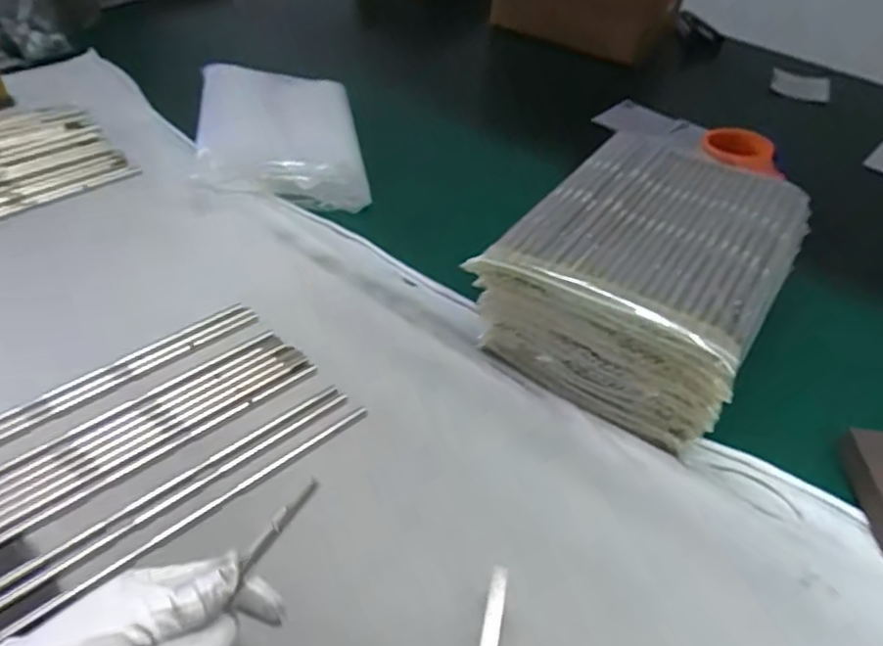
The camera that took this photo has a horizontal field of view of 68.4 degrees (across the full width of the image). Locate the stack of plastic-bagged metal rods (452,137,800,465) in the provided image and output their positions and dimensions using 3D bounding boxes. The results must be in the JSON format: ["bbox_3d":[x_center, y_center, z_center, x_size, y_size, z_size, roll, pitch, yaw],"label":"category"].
[{"bbox_3d":[0.171,-0.040,0.556,0.186,0.123,0.247,27,50,20],"label":"stack of plastic-bagged metal rods"}]

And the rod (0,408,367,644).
[{"bbox_3d":[-0.157,0.125,0.443,0.260,0.012,0.008,-32,56,-30],"label":"rod"}]

